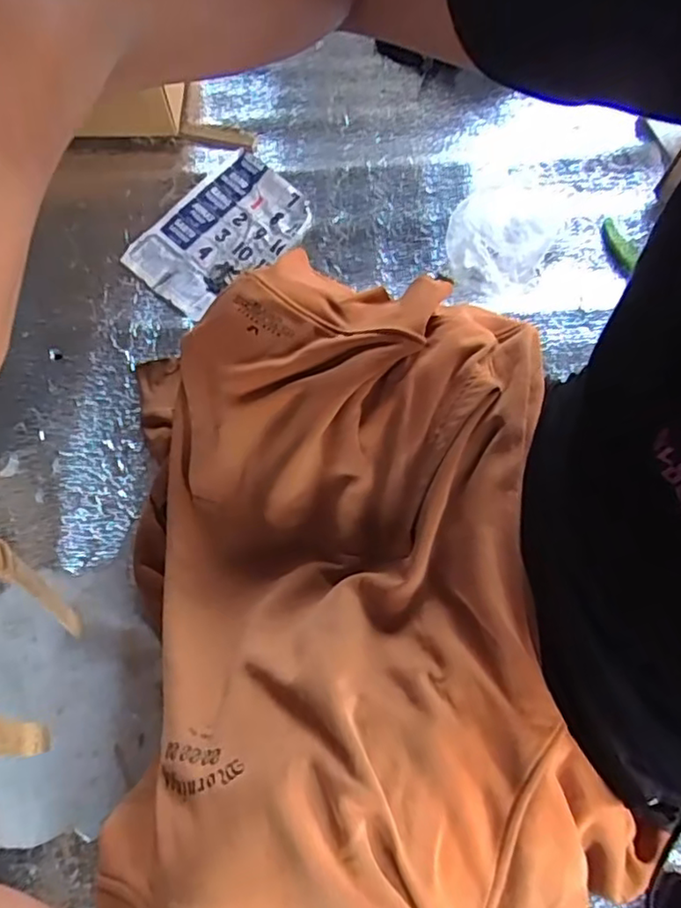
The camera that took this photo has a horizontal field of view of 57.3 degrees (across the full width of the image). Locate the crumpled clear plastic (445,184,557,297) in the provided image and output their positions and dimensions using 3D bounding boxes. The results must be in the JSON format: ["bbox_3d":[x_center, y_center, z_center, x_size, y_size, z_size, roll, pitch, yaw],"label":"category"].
[{"bbox_3d":[0.206,-0.284,0.807,0.124,0.034,0.161,23,71,9],"label":"crumpled clear plastic"}]

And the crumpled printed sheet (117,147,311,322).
[{"bbox_3d":[-0.164,-0.300,0.848,0.154,0.027,0.234,43,75,15],"label":"crumpled printed sheet"}]

